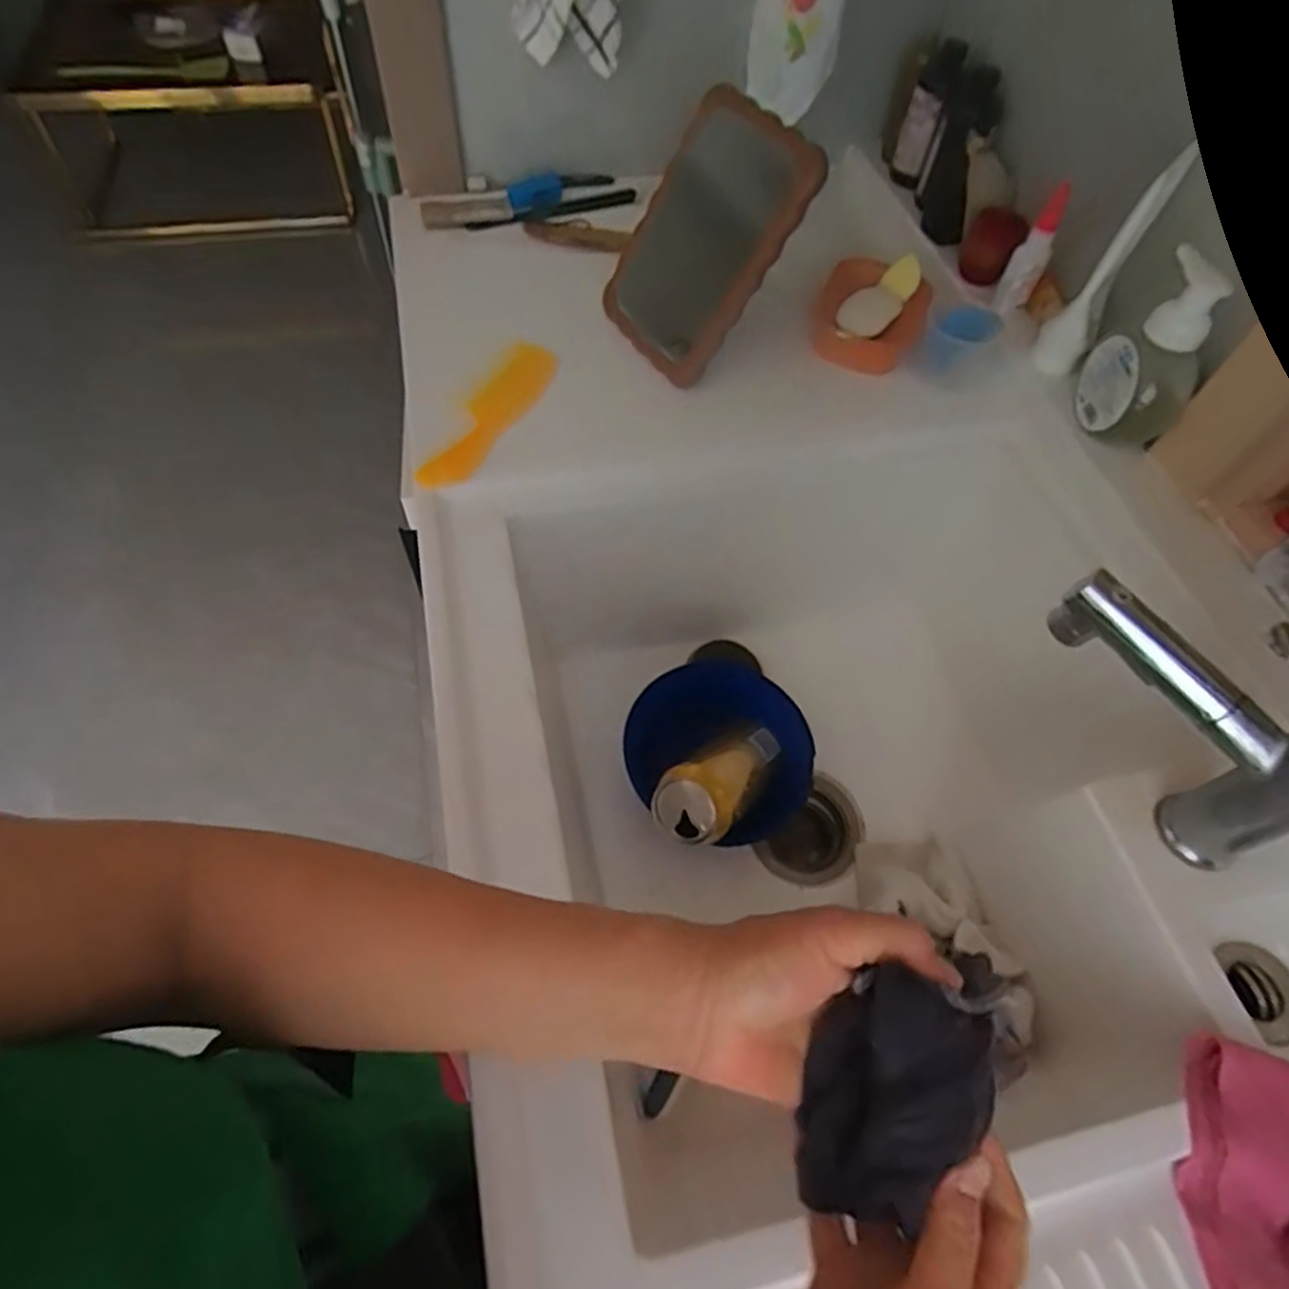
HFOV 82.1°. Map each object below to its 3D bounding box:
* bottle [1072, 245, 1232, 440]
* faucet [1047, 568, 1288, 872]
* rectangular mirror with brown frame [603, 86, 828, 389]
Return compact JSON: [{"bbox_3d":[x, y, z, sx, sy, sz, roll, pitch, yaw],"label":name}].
[{"bbox_3d":[0.405,-0.226,0.596,0.053,0.148,0.077,3,58,-2],"label":"bottle"},{"bbox_3d":[0.322,0.040,0.439,0.182,0.189,0.050,39,64,18],"label":"faucet"},{"bbox_3d":[0.049,-0.361,0.664,0.023,0.212,0.164,-6,53,-45],"label":"rectangular mirror with brown frame"}]

